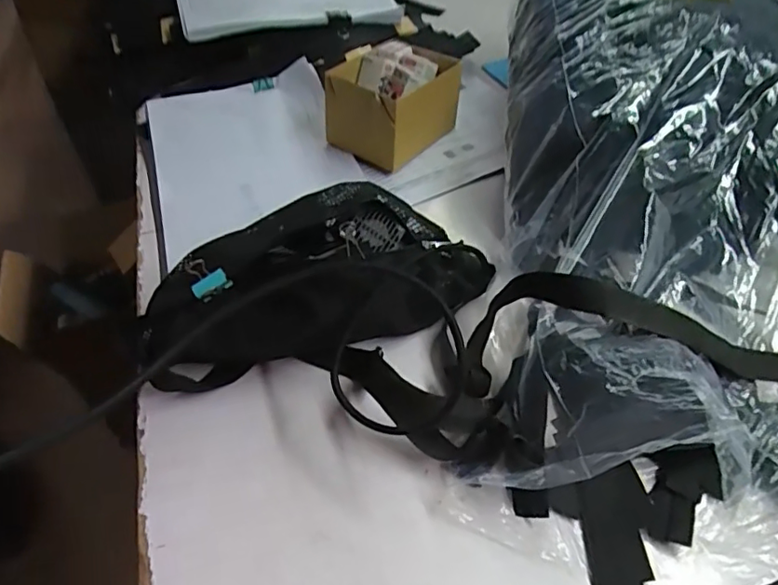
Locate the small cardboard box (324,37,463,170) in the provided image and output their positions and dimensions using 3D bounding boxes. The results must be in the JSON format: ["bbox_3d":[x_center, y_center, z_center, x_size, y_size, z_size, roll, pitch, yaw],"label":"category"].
[{"bbox_3d":[0.008,-0.222,0.653,0.100,0.092,0.154,29,54,25],"label":"small cardboard box"}]

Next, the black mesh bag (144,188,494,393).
[{"bbox_3d":[-0.063,-0.012,0.463,0.266,0.093,0.136,-21,50,-18],"label":"black mesh bag"}]

